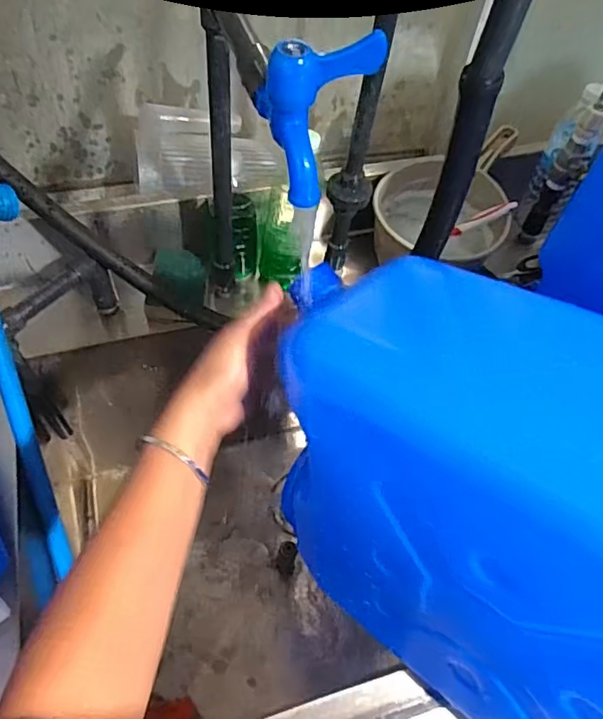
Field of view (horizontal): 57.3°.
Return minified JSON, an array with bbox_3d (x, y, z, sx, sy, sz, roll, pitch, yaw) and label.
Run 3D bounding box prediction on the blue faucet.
[{"bbox_3d":[0.007,-0.145,0.333,0.050,0.080,0.062,34,58,18],"label":"blue faucet"}]

